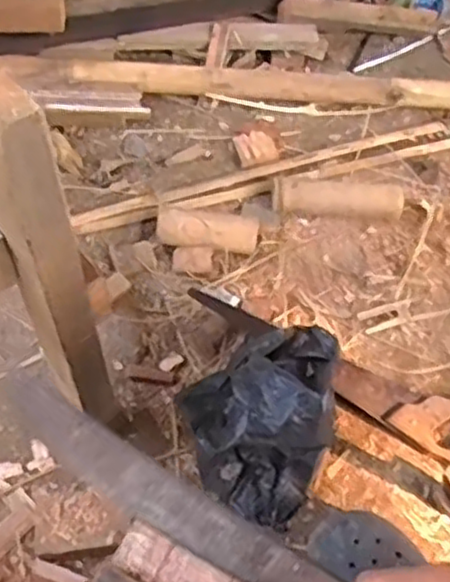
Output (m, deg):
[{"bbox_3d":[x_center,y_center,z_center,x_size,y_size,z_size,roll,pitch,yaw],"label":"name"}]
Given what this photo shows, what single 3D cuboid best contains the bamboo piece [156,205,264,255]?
[{"bbox_3d":[-0.024,-0.083,1.007,0.138,0.046,0.052,5,53,-1],"label":"bamboo piece"}]

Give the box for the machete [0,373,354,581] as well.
[{"bbox_3d":[0.033,0.150,0.366,0.355,0.028,0.035,34,58,11],"label":"machete"}]

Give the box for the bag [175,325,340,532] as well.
[{"bbox_3d":[0.045,0.124,0.806,0.157,0.134,0.192,28,57,16],"label":"bag"}]

